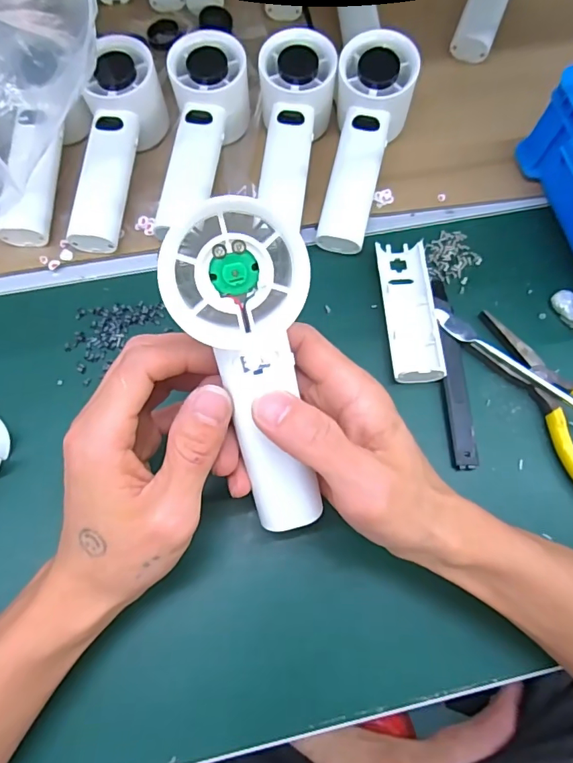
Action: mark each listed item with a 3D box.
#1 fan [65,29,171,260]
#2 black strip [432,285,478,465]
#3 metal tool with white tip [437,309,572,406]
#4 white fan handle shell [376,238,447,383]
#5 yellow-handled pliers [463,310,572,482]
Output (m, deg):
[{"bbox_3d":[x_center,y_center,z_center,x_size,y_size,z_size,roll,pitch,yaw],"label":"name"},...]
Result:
[{"bbox_3d":[-0.127,-0.170,0.346,0.052,0.050,0.154,12,71,2],"label":"fan"},{"bbox_3d":[0.111,-0.008,0.318,0.014,0.011,0.131,-2,71,-3],"label":"black strip"},{"bbox_3d":[0.171,0.005,0.313,0.170,0.018,0.017,35,73,9],"label":"metal tool with white tip"},{"bbox_3d":[0.085,-0.050,0.328,0.034,0.017,0.106,-1,71,-3],"label":"white fan handle shell"},{"bbox_3d":[0.179,0.015,0.310,0.144,0.016,0.079,42,74,11],"label":"yellow-handled pliers"}]

